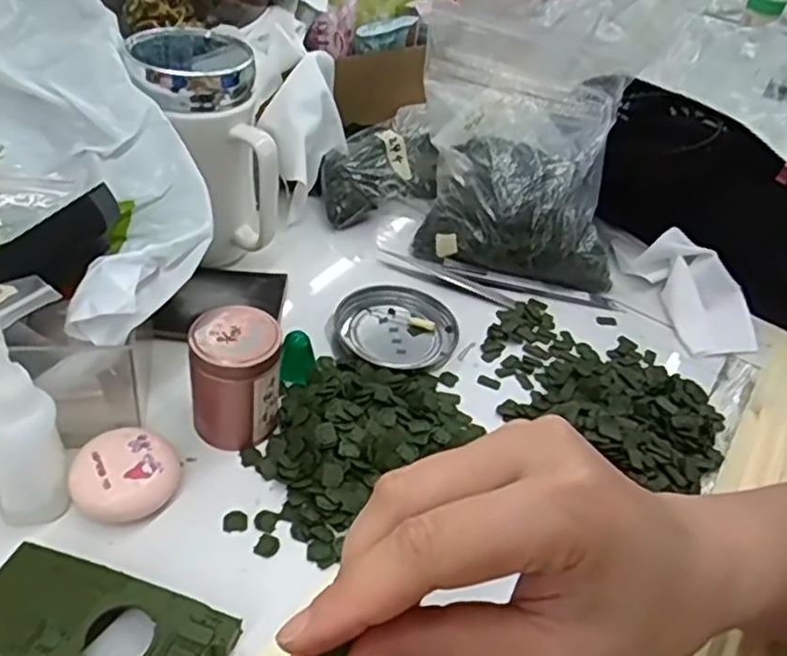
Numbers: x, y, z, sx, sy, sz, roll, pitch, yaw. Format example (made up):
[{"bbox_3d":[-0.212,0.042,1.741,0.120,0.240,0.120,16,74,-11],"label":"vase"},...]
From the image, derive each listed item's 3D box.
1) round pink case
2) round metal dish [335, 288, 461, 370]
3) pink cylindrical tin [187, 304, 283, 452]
[{"bbox_3d":[-0.128,0.074,0.337,0.048,0.027,0.043,-10,44,-22],"label":"round pink case"},{"bbox_3d":[0.004,-0.001,0.462,0.072,0.011,0.077,5,41,-5],"label":"round metal dish"},{"bbox_3d":[-0.082,0.027,0.366,0.044,0.064,0.042,-3,43,-15],"label":"pink cylindrical tin"}]

